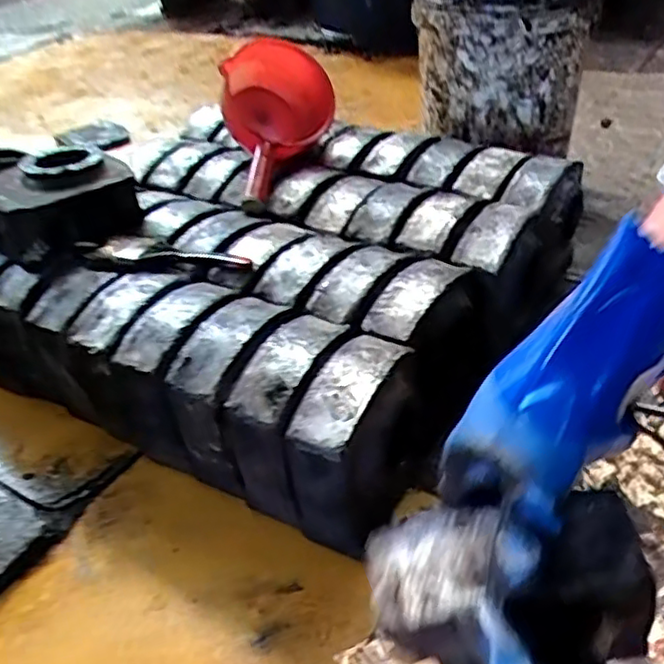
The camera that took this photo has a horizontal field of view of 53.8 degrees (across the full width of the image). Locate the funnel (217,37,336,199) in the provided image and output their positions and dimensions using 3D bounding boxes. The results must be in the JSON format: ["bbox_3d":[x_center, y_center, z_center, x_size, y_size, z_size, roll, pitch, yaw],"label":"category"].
[{"bbox_3d":[-0.071,-0.290,0.873,0.142,0.159,0.182,-5,38,0],"label":"funnel"}]

